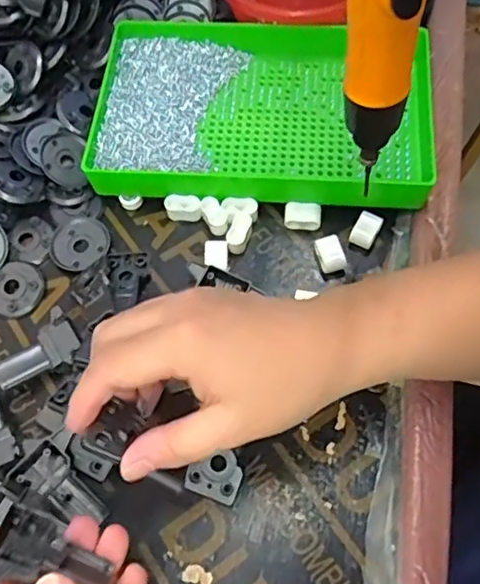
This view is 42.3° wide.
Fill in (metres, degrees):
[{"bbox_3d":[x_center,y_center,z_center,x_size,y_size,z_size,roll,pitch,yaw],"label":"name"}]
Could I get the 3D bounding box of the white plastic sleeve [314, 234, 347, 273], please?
[{"bbox_3d":[0.063,-0.027,0.436,0.017,0.015,0.024,-14,64,-4],"label":"white plastic sleeve"}]

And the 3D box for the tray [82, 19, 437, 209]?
[{"bbox_3d":[0.018,-0.146,0.471,0.246,0.028,0.161,4,64,5],"label":"tray"}]

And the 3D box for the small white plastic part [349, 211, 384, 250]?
[{"bbox_3d":[0.090,-0.044,0.444,0.018,0.016,0.024,27,68,15],"label":"small white plastic part"}]

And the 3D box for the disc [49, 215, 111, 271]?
[{"bbox_3d":[-0.117,-0.036,0.450,0.043,0.007,0.043,-1,64,2],"label":"disc"}]

